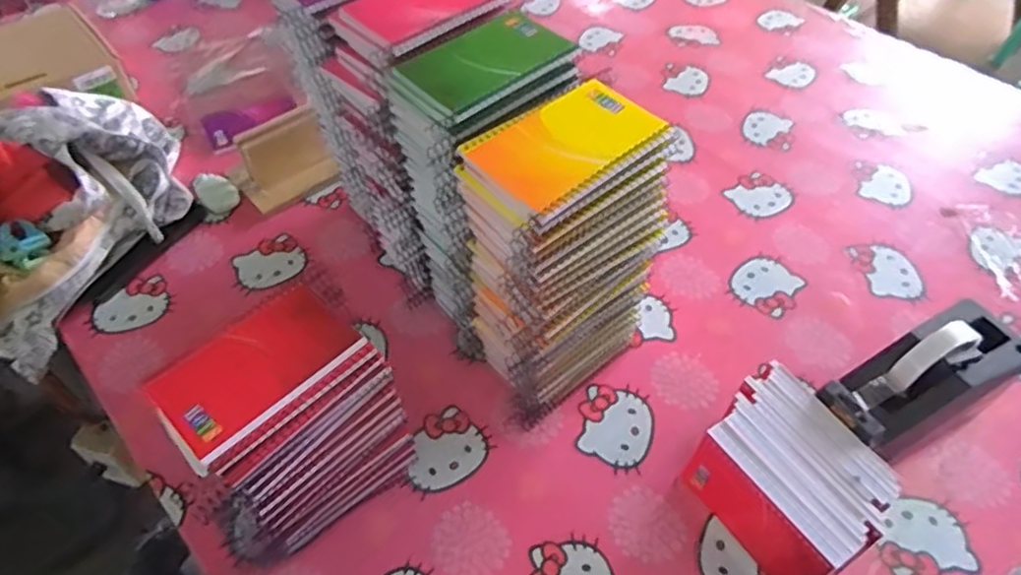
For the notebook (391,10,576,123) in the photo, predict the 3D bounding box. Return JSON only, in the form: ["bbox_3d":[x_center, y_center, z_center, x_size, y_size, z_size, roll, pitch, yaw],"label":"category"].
[{"bbox_3d":[-0.020,-0.182,0.531,0.136,0.016,0.089,-33,58,-24],"label":"notebook"}]

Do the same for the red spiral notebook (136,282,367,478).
[{"bbox_3d":[-0.180,0.054,0.462,0.080,0.008,0.131,37,59,26],"label":"red spiral notebook"}]

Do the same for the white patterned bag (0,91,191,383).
[{"bbox_3d":[-0.511,-0.090,0.740,0.181,0.145,0.331,17,54,15],"label":"white patterned bag"}]

